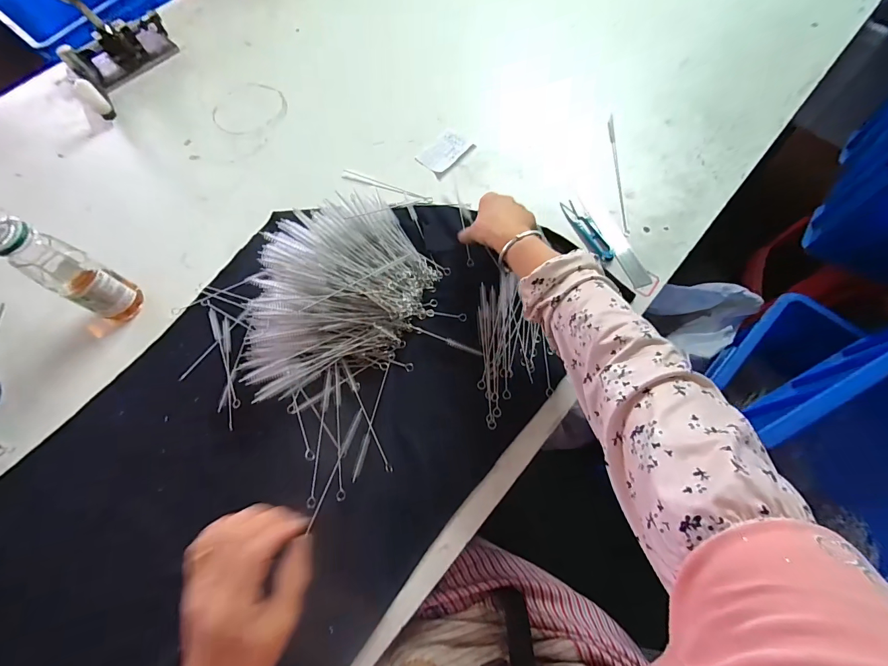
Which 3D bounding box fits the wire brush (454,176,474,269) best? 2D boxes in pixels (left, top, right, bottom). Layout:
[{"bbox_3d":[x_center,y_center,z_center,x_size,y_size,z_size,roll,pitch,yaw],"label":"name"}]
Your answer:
[{"bbox_3d":[0.027,-0.177,0.580,0.010,0.014,0.176,-8,68,-1],"label":"wire brush"}]

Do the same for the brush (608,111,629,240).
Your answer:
[{"bbox_3d":[0.276,-0.256,0.612,0.009,0.005,0.243,2,67,3],"label":"brush"}]

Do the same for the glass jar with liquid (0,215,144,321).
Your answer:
[{"bbox_3d":[-0.465,-0.071,0.487,0.050,0.167,0.058,26,71,13],"label":"glass jar with liquid"}]

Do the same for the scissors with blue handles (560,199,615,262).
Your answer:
[{"bbox_3d":[0.212,-0.154,0.569,0.031,0.009,0.117,-22,68,-7],"label":"scissors with blue handles"}]

